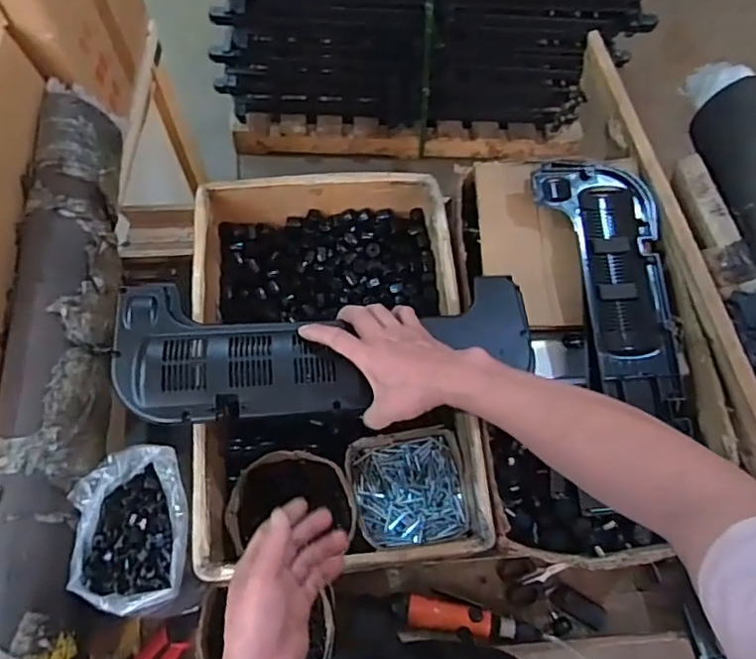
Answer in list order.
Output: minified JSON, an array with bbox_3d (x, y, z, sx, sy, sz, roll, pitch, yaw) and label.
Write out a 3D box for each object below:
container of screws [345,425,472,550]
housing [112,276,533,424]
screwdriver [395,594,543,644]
[{"bbox_3d":[0.041,0.220,0.808,0.155,0.047,0.148,-7,70,-5],"label":"container of screws"},{"bbox_3d":[-0.054,0.019,0.696,0.476,0.069,0.187,-6,70,-15],"label":"housing"},{"bbox_3d":[0.121,0.409,0.818,0.197,0.035,0.041,13,70,2],"label":"screwdriver"}]

